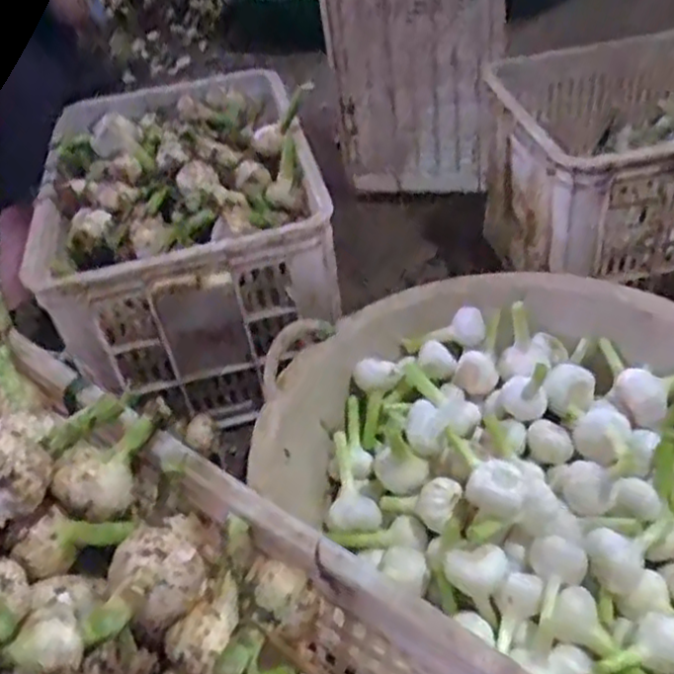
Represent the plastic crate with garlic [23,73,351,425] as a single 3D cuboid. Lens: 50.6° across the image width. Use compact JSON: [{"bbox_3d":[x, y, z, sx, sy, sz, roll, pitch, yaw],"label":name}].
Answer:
[{"bbox_3d":[-0.207,-0.158,1.026,0.345,0.257,0.483,-12,42,-5],"label":"plastic crate with garlic"}]

